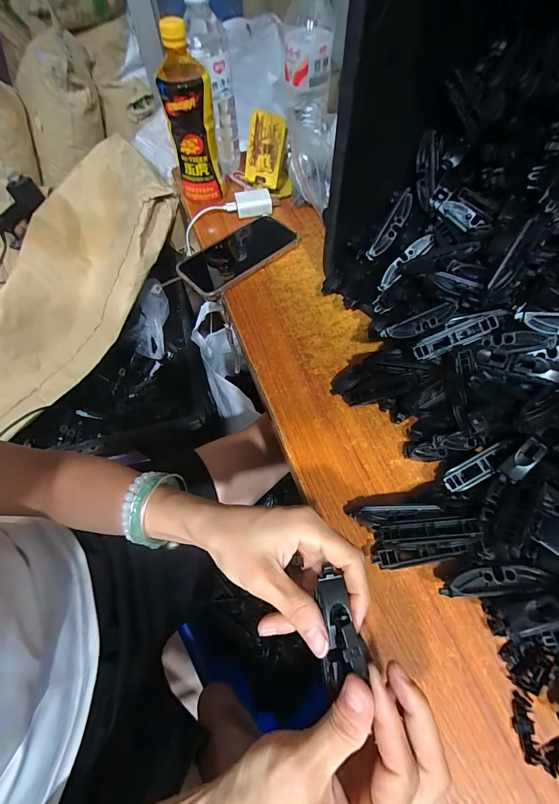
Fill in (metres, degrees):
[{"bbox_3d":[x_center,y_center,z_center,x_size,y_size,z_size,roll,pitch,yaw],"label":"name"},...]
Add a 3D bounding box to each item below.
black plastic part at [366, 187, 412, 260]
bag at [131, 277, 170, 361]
[{"bbox_3d":[0.125,-0.196,0.370,0.016,0.014,0.077,36,104,20],"label":"black plastic part"},{"bbox_3d":[-0.319,-0.204,0.817,0.087,0.035,0.198,1,84,2],"label":"bag"}]

